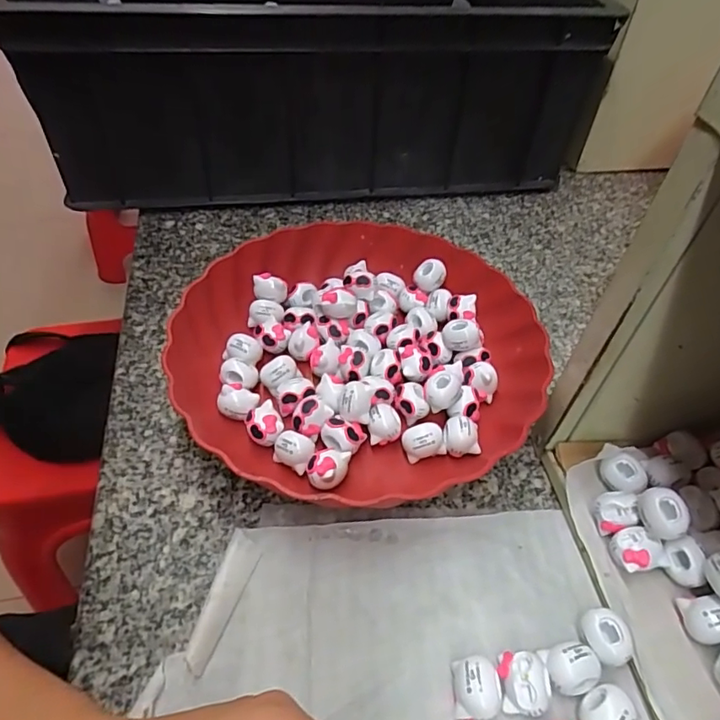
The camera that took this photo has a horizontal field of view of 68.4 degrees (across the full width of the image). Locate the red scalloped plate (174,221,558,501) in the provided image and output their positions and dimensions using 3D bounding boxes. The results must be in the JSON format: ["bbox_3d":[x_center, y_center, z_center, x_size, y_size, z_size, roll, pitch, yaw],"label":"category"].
[{"bbox_3d":[0.000,-0.008,0.371,0.242,0.050,0.222,2,48,-2],"label":"red scalloped plate"}]

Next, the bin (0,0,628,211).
[{"bbox_3d":[-0.057,-0.369,0.608,0.510,0.168,0.430,-9,49,-11],"label":"bin"}]

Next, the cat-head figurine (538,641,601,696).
[{"bbox_3d":[0.100,0.147,0.252,0.023,0.018,0.020,-3,48,-7],"label":"cat-head figurine"}]

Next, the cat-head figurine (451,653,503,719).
[{"bbox_3d":[0.055,0.152,0.245,0.023,0.018,0.025,6,48,2],"label":"cat-head figurine"}]

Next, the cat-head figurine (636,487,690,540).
[{"bbox_3d":[0.158,0.081,0.277,0.015,0.022,0.025,-7,49,-9],"label":"cat-head figurine"}]

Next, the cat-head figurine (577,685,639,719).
[{"bbox_3d":[0.113,0.162,0.241,0.027,0.019,0.022,-15,51,-17],"label":"cat-head figurine"}]

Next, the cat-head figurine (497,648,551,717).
[{"bbox_3d":[0.077,0.151,0.248,0.022,0.017,0.026,-4,48,-7],"label":"cat-head figurine"}]

